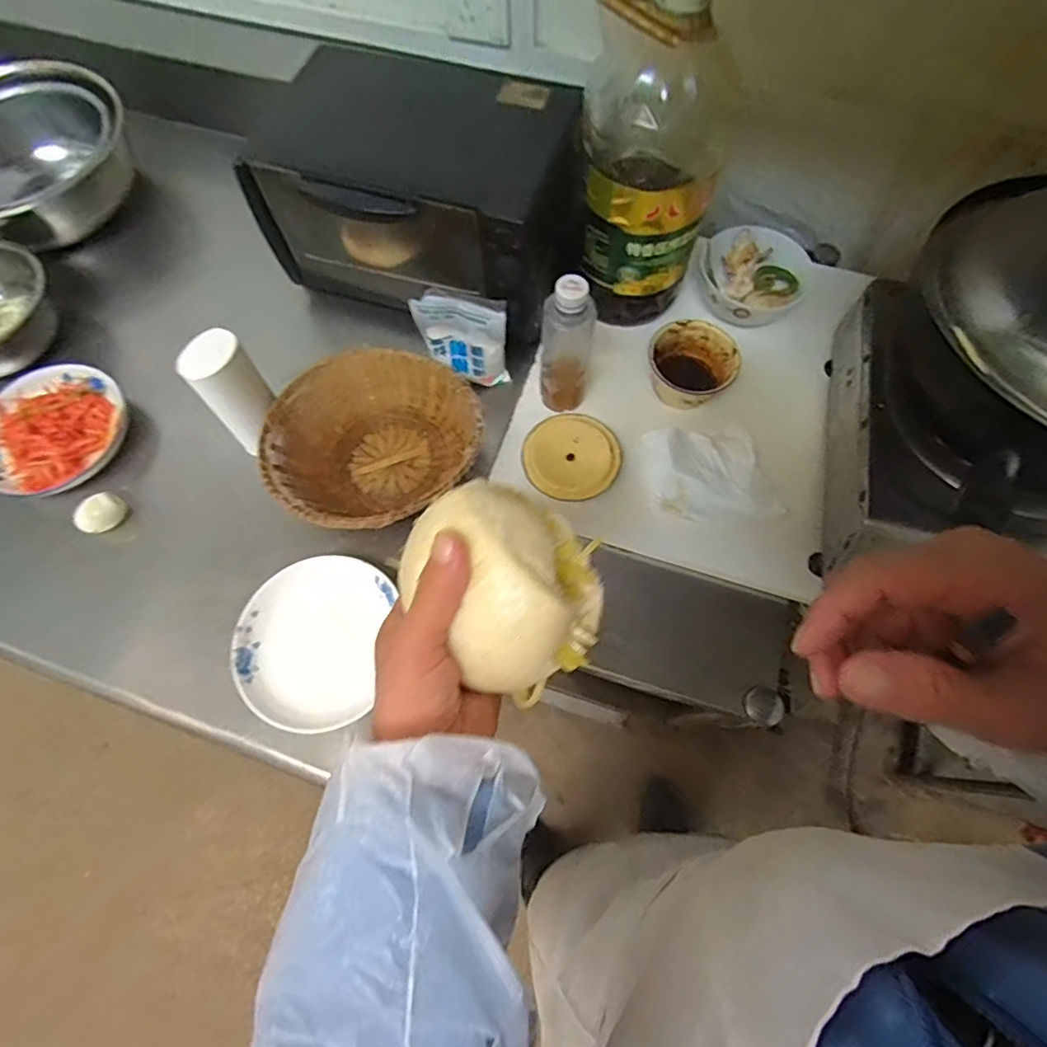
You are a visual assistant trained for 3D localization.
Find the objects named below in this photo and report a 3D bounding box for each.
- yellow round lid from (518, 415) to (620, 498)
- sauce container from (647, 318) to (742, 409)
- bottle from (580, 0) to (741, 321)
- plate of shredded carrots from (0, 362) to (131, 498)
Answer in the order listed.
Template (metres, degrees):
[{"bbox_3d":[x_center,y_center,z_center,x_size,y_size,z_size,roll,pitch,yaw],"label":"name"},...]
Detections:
[{"bbox_3d":[0.056,-0.079,0.654,0.112,0.020,0.109,0,68,0],"label":"yellow round lid"},{"bbox_3d":[0.211,-0.201,0.693,0.107,0.057,0.098,0,68,0],"label":"sauce container"},{"bbox_3d":[0.136,-0.388,0.596,0.153,0.321,0.137,12,69,5],"label":"bottle"},{"bbox_3d":[-0.611,-0.128,0.699,0.172,0.042,0.182,31,72,12],"label":"plate of shredded carrots"}]

